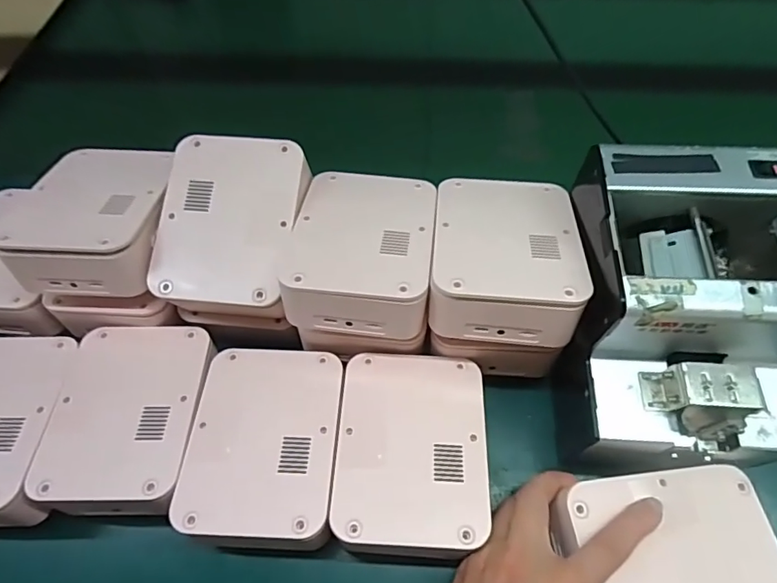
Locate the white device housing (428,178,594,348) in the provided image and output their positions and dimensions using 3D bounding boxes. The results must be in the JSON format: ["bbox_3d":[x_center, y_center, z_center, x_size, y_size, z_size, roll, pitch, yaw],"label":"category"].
[{"bbox_3d":[0.080,-0.030,0.351,0.097,0.041,0.126,5,52,3],"label":"white device housing"}]

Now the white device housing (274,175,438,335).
[{"bbox_3d":[-0.017,-0.033,0.362,0.096,0.039,0.124,5,52,3],"label":"white device housing"}]

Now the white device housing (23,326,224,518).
[{"bbox_3d":[-0.183,0.092,0.365,0.101,0.046,0.132,1,55,2],"label":"white device housing"}]

